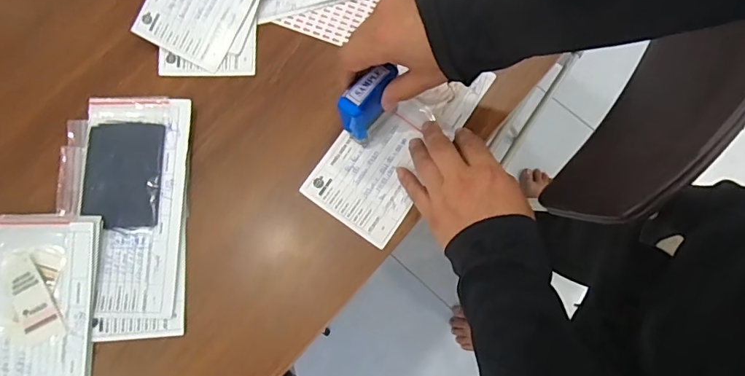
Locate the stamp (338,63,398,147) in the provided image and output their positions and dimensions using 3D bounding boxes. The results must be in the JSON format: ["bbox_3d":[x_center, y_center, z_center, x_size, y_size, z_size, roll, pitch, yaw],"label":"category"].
[{"bbox_3d":[-0.005,-0.075,0.428,0.029,0.074,0.055,39,82,7],"label":"stamp"}]

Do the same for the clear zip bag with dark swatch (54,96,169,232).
[{"bbox_3d":[-0.249,-0.025,0.452,0.100,0.009,0.127,2,79,1],"label":"clear zip bag with dark swatch"}]

